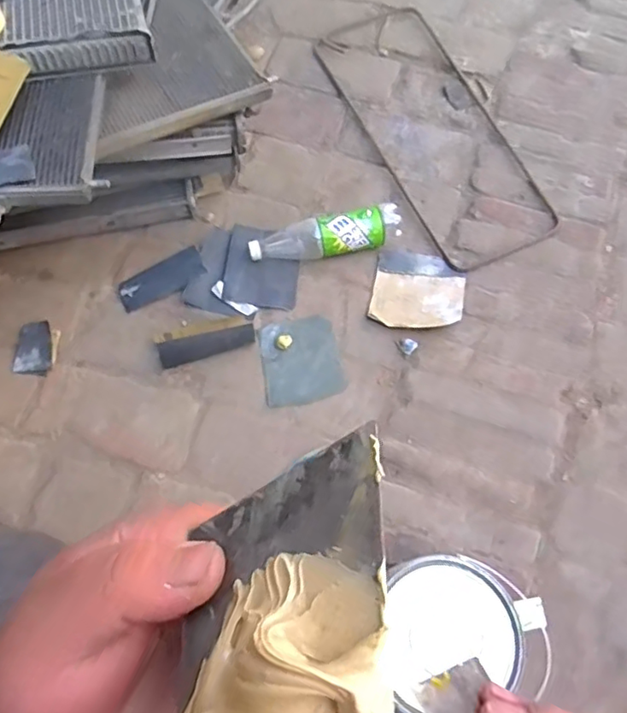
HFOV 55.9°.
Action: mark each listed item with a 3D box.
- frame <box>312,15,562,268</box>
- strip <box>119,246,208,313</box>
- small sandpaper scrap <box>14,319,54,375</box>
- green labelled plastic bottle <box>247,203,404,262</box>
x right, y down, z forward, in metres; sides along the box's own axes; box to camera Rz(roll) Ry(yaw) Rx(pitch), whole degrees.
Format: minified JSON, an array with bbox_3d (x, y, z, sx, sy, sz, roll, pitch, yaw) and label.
[{"bbox_3d":[0.200,-0.392,1.007,0.211,0.009,0.546,-23,70,-8],"label":"frame"},{"bbox_3d":[-0.233,-0.118,0.907,0.136,0.008,0.058,-25,73,4],"label":"strip"},{"bbox_3d":[-0.411,-0.012,0.868,0.054,0.018,0.079,0,68,1],"label":"small sandpaper scrap"},{"bbox_3d":[0.019,-0.184,0.912,0.234,0.058,0.060,-10,69,-3],"label":"green labelled plastic bottle"}]

